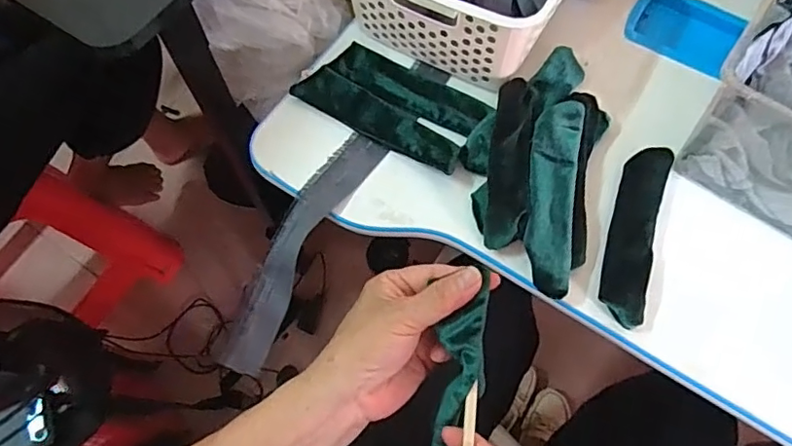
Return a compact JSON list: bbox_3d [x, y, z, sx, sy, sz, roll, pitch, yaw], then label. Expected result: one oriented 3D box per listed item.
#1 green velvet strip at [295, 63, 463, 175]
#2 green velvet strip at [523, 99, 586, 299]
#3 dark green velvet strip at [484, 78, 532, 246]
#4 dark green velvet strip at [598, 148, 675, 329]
[{"bbox_3d":[-0.018,-0.101,0.523,0.177,0.019,0.044,30,71,13],"label":"green velvet strip"},{"bbox_3d":[0.134,-0.025,0.465,0.041,0.011,0.172,8,71,9],"label":"green velvet strip"},{"bbox_3d":[0.103,-0.060,0.488,0.034,0.026,0.170,9,68,5],"label":"dark green velvet strip"},{"bbox_3d":[0.208,0.005,0.470,0.038,0.018,0.170,19,69,9],"label":"dark green velvet strip"}]

